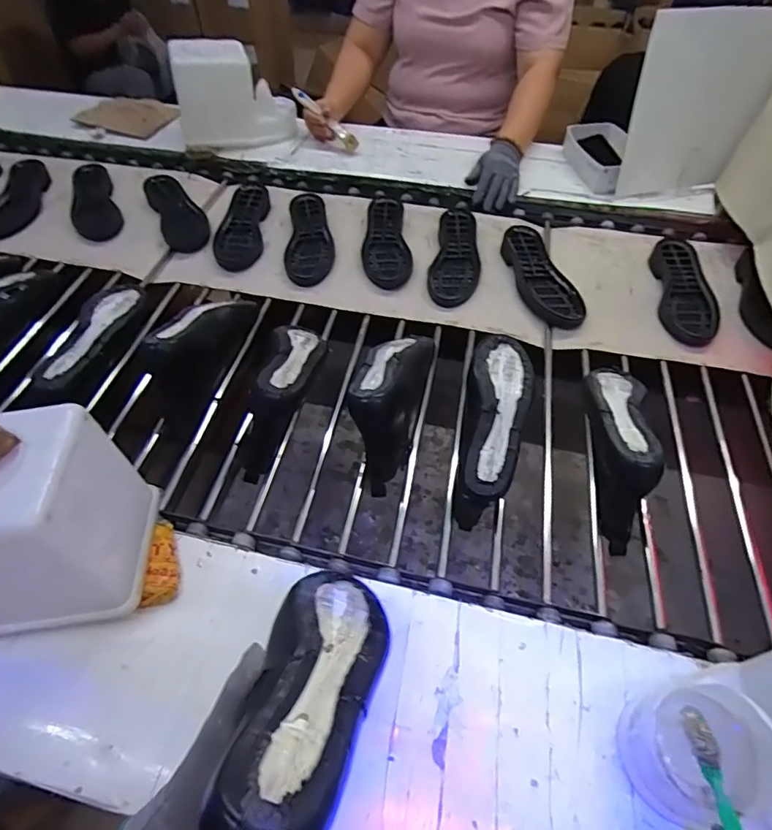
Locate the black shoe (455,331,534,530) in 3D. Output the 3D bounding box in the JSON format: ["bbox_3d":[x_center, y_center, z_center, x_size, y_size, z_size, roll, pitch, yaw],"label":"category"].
[{"bbox_3d":[0.140,0.011,0.667,0.081,0.113,0.247,12,76,7],"label":"black shoe"}]

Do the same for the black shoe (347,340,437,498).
[{"bbox_3d":[0.006,-0.030,0.674,0.080,0.115,0.250,9,53,9],"label":"black shoe"}]

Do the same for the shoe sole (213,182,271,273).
[{"bbox_3d":[-0.277,-0.360,0.974,0.091,0.026,0.229,3,61,0],"label":"shoe sole"}]

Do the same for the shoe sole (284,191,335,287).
[{"bbox_3d":[-0.141,-0.336,0.952,0.087,0.011,0.245,0,59,-1],"label":"shoe sole"}]

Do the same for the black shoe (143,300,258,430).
[{"bbox_3d":[-0.263,-0.110,0.729,0.075,0.098,0.241,7,53,8],"label":"black shoe"}]

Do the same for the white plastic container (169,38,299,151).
[{"bbox_3d":[-0.321,-0.698,1.099,0.237,0.157,0.199,-7,50,-9],"label":"white plastic container"}]

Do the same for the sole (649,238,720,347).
[{"bbox_3d":[0.503,-0.213,0.853,0.084,0.045,0.240,6,53,7],"label":"sole"}]

